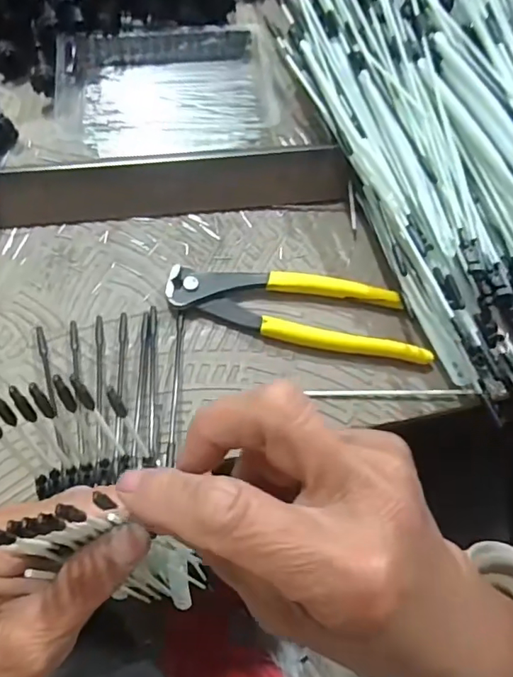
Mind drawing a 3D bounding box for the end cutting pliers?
[{"bbox_3d":[0.026,-0.019,0.329,0.162,0.015,0.045,10,71,1],"label":"end cutting pliers"}]

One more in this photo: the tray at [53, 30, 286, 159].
[{"bbox_3d":[-0.066,-0.184,0.378,0.158,0.026,0.096,-6,71,-4],"label":"tray"}]

